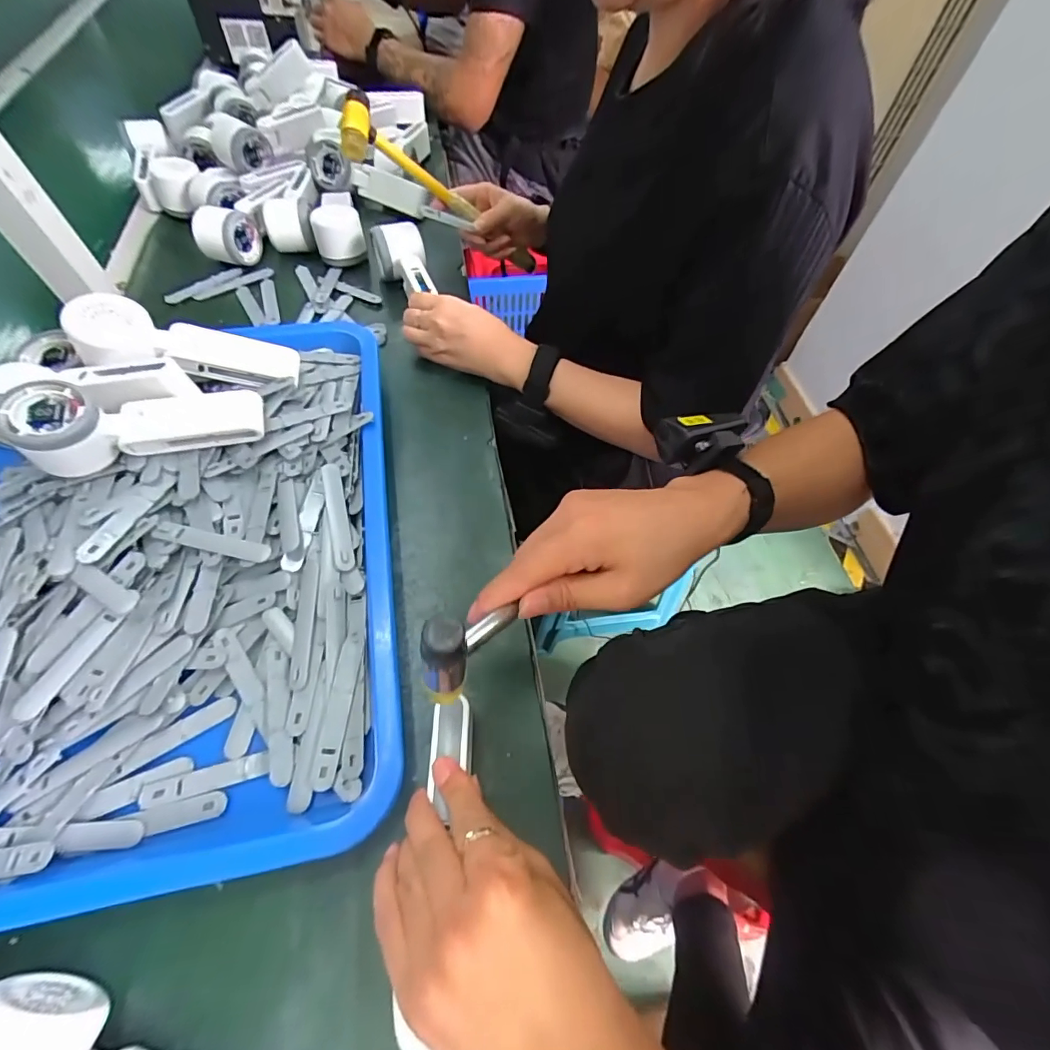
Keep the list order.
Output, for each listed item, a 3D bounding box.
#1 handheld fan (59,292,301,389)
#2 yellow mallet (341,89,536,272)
[{"bbox_3d":[-0.293,-0.152,0.418,0.164,0.032,0.058,6,56,-29],"label":"handheld fan"},{"bbox_3d":[-0.085,-0.370,0.546,0.258,0.042,0.054,19,49,-41],"label":"yellow mallet"}]

